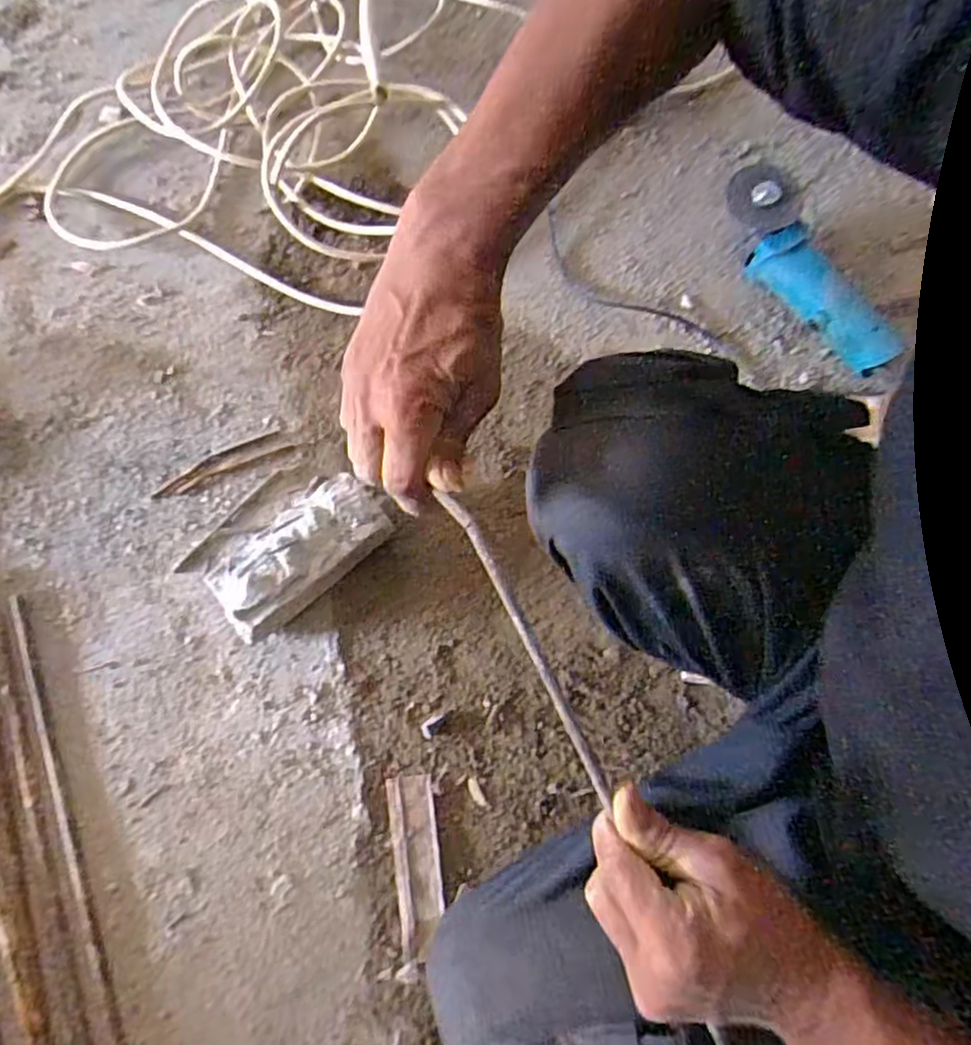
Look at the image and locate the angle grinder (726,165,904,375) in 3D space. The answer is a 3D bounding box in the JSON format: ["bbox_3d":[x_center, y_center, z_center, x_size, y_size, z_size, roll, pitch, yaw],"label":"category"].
[{"bbox_3d":[0.381,-0.295,0.773,0.081,0.080,0.271,-35,88,-12],"label":"angle grinder"}]

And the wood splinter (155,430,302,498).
[{"bbox_3d":[-0.299,-0.068,0.730,0.155,0.006,0.029,-23,74,-8],"label":"wood splinter"}]

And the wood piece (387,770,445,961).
[{"bbox_3d":[-0.065,0.325,0.614,0.044,0.007,0.156,-7,72,-4],"label":"wood piece"}]

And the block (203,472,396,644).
[{"bbox_3d":[-0.191,0.034,0.670,0.191,0.071,0.088,-35,76,-12],"label":"block"}]

